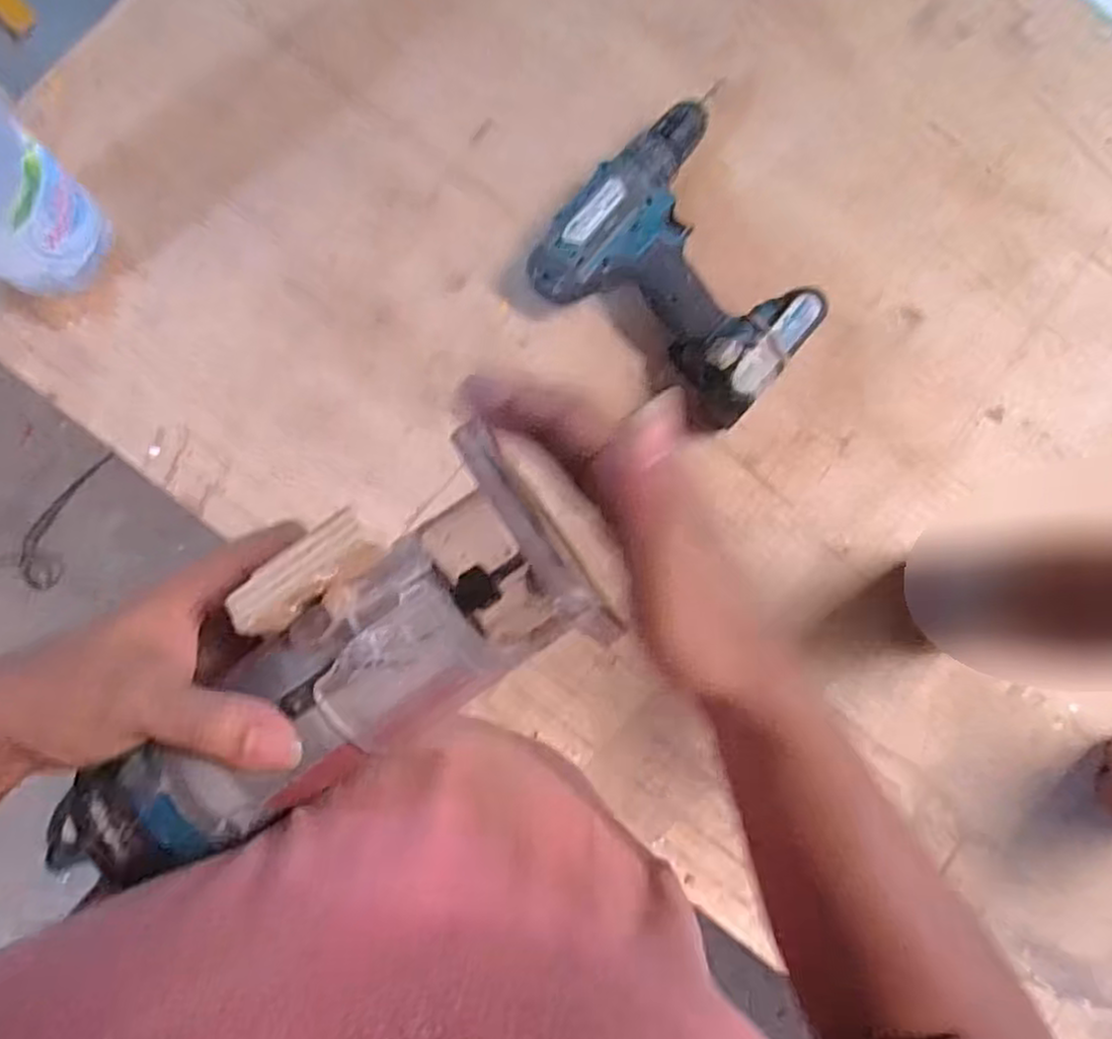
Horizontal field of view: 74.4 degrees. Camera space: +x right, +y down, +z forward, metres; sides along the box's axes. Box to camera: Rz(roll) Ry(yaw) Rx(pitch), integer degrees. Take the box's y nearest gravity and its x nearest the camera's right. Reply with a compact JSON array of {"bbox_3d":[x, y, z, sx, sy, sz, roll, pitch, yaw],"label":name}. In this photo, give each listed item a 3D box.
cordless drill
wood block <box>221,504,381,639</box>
[{"bbox_3d":[0.110,-0.207,0.567,0.207,0.078,0.196,37,81,-1],"label":"cordless drill"},{"bbox_3d":[-0.093,0.021,0.276,0.058,0.011,0.022,-37,89,8],"label":"wood block"}]

